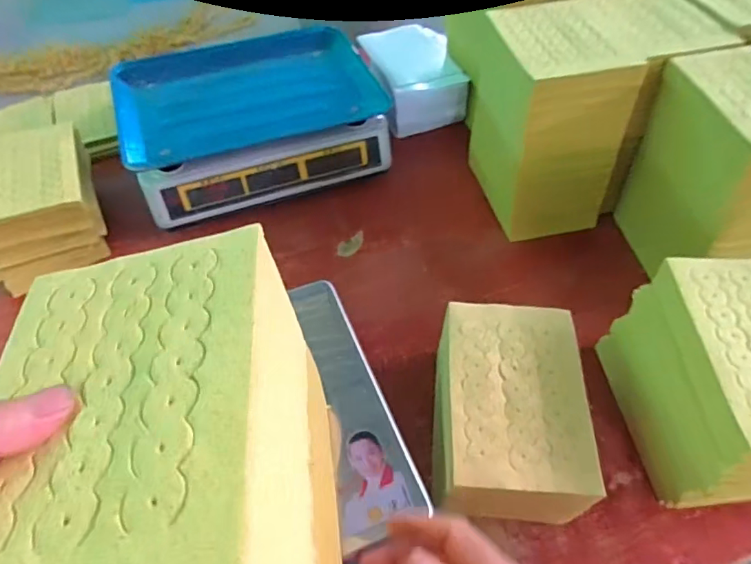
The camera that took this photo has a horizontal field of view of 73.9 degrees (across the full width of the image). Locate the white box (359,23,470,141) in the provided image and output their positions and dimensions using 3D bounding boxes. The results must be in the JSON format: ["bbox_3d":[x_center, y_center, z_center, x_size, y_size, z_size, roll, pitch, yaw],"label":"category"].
[{"bbox_3d":[0.061,-0.321,0.783,0.133,0.066,0.203,-12,55,-9],"label":"white box"}]

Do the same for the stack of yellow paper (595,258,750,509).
[{"bbox_3d":[0.296,0.091,0.424,0.128,0.159,0.171,-3,54,-2],"label":"stack of yellow paper"}]

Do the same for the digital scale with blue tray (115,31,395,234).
[{"bbox_3d":[-0.165,-0.226,0.698,0.336,0.106,0.263,-18,56,-12],"label":"digital scale with blue tray"}]

